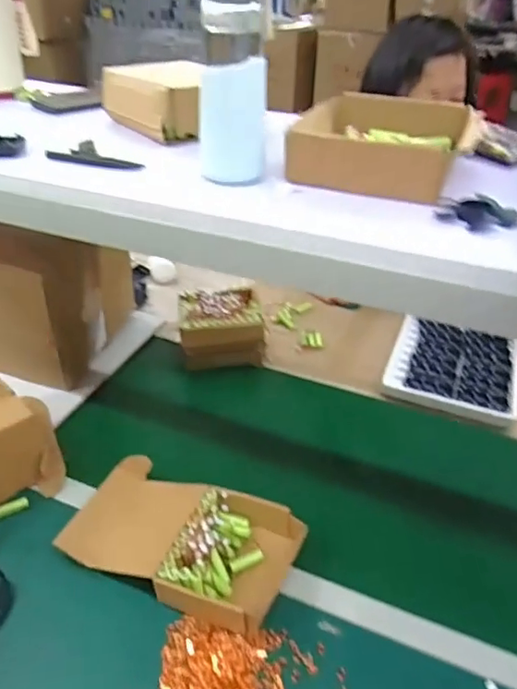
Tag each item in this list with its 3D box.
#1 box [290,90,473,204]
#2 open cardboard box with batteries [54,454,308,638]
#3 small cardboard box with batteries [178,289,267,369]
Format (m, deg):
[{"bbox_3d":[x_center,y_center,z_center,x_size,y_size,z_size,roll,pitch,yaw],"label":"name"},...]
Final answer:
[{"bbox_3d":[0.131,-0.222,0.586,0.167,0.052,0.189,12,37,16],"label":"box"},{"bbox_3d":[-0.108,0.271,0.757,0.307,0.057,0.179,15,38,20],"label":"open cardboard box with batteries"},{"bbox_3d":[-0.073,-0.039,1.101,0.164,0.120,0.121,-2,35,-4],"label":"small cardboard box with batteries"}]

